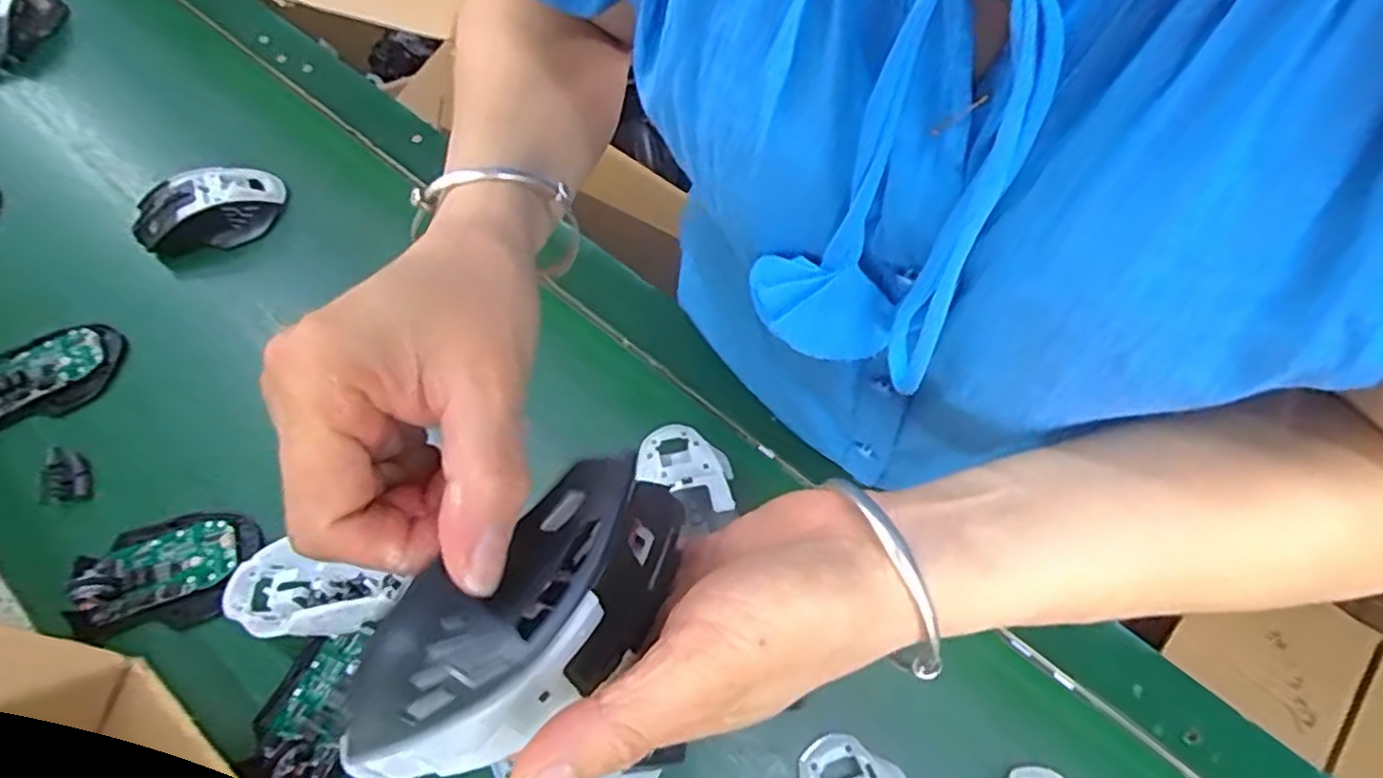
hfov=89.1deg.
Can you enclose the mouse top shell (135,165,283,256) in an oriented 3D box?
[{"bbox_3d":[-0.404,-0.150,0.586,0.113,0.033,0.062,-17,66,-6],"label":"mouse top shell"}]

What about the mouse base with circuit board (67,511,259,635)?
[{"bbox_3d":[-0.350,0.119,0.462,0.106,0.025,0.072,-6,65,-1],"label":"mouse base with circuit board"}]

